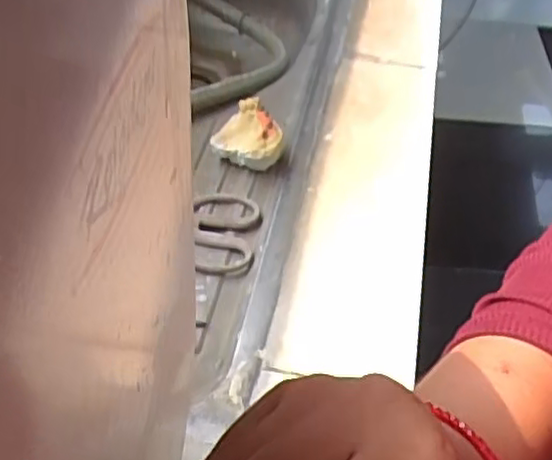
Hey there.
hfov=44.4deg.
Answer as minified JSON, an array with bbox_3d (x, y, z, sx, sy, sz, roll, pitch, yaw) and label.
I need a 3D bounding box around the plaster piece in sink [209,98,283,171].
[{"bbox_3d":[-0.022,-0.081,0.603,0.061,0.044,0.051,29,52,21],"label":"plaster piece in sink"}]

